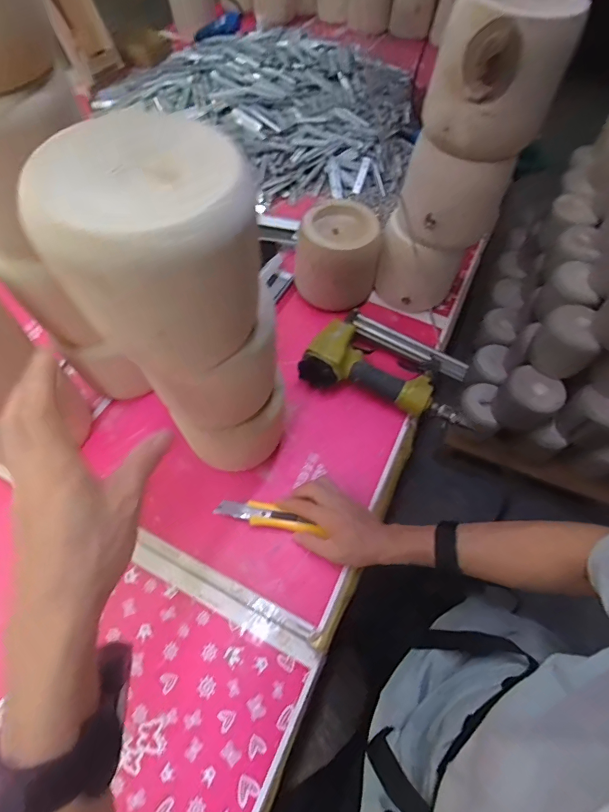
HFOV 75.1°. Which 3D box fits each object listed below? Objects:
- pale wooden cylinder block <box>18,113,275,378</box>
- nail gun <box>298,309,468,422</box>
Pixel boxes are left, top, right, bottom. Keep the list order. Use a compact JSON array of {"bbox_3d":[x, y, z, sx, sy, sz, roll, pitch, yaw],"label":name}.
[{"bbox_3d":[-0.095,-0.096,0.271,0.122,0.133,0.104,-33,65,-18],"label":"pale wooden cylinder block"},{"bbox_3d":[0.128,-0.073,0.602,0.233,0.054,0.149,18,61,10],"label":"nail gun"}]

